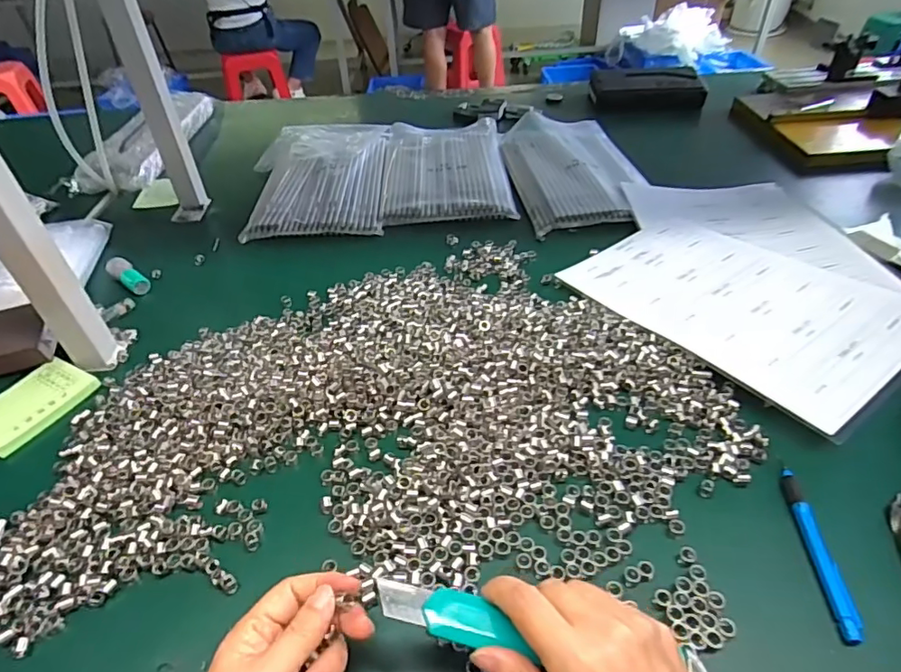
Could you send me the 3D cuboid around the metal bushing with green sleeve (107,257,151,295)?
[{"bbox_3d":[-0.379,-0.072,0.633,0.064,0.017,0.024,34,52,22],"label":"metal bushing with green sleeve"}]

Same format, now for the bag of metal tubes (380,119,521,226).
[{"bbox_3d":[-0.009,-0.265,0.835,0.180,0.028,0.325,-4,39,1],"label":"bag of metal tubes"}]

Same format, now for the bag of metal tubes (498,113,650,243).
[{"bbox_3d":[0.180,-0.264,0.812,0.185,0.026,0.346,-6,39,-2],"label":"bag of metal tubes"}]

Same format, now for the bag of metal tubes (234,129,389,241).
[{"bbox_3d":[-0.198,-0.243,0.812,0.201,0.043,0.307,-4,39,0],"label":"bag of metal tubes"}]

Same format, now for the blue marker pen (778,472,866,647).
[{"bbox_3d":[0.243,0.141,0.358,0.012,0.013,0.117,1,39,7],"label":"blue marker pen"}]

